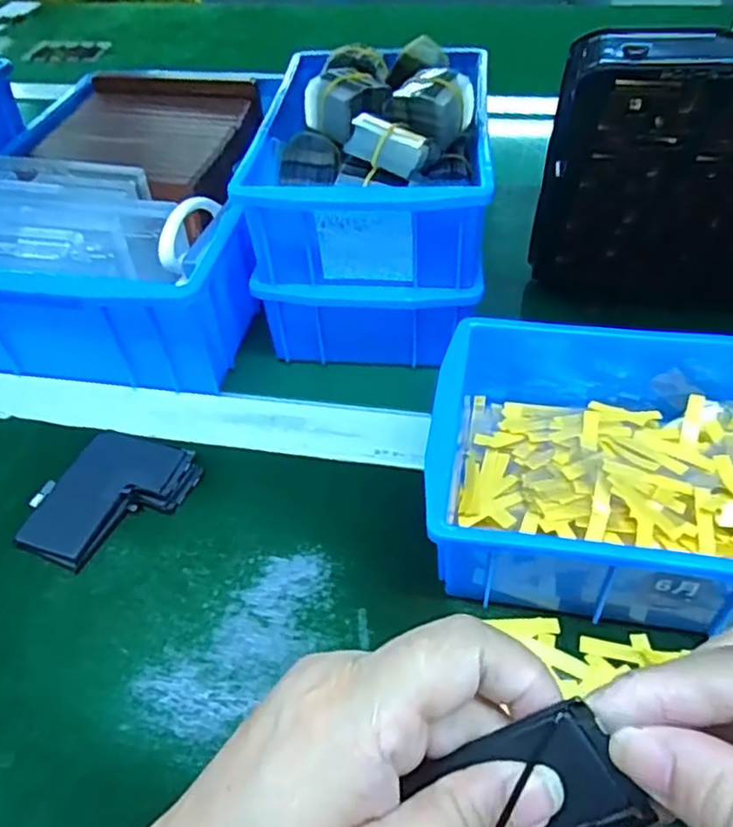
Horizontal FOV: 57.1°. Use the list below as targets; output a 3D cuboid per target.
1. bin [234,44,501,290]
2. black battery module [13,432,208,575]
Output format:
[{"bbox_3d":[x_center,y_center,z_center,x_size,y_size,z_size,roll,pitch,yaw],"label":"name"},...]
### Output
[{"bbox_3d":[0.005,-0.133,0.392,0.132,0.096,0.128,3,47,6],"label":"bin"},{"bbox_3d":[-0.134,0.045,0.351,0.065,0.013,0.080,16,49,18],"label":"black battery module"}]

